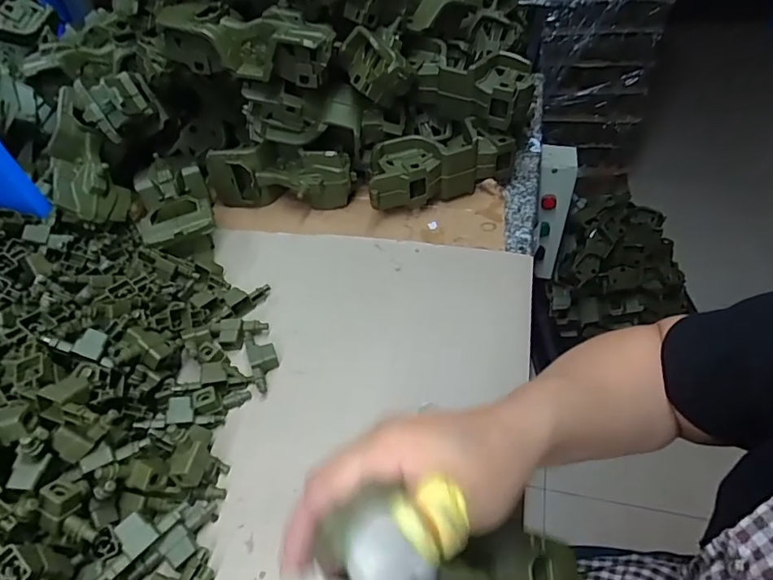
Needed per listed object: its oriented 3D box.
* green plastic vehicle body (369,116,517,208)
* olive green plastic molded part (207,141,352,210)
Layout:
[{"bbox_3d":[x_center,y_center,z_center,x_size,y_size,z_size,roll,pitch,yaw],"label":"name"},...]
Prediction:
[{"bbox_3d":[0.061,-0.141,0.580,0.178,0.080,0.047,-20,48,-12],"label":"green plastic vehicle body"},{"bbox_3d":[-0.127,-0.137,0.595,0.172,0.078,0.051,10,49,15],"label":"olive green plastic molded part"}]

